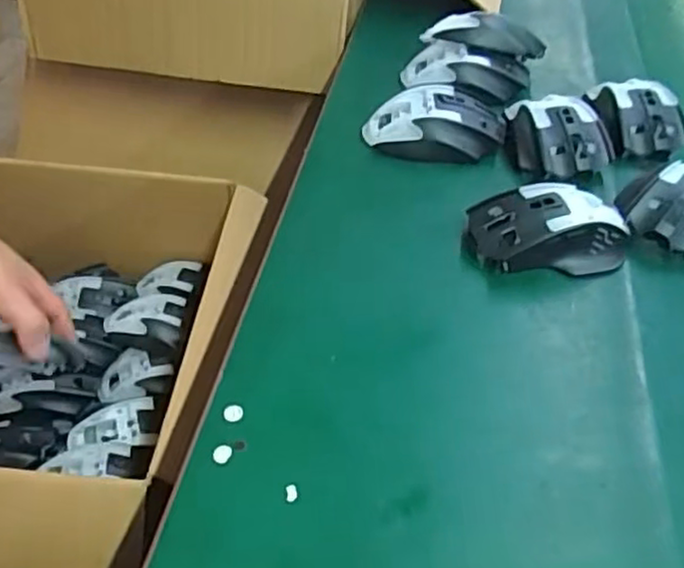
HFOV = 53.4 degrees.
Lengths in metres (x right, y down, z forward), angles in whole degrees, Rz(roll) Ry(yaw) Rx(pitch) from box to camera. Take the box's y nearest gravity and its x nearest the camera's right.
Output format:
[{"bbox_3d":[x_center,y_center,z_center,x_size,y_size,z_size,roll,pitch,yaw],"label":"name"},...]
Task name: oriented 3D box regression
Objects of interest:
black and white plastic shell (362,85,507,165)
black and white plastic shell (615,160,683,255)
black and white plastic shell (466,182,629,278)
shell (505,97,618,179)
[{"bbox_3d":[0.078,-0.134,0.570,0.117,0.039,0.061,9,45,5],"label":"black and white plastic shell"},{"bbox_3d":[0.242,-0.053,0.488,0.081,0.040,0.077,27,49,22],"label":"black and white plastic shell"},{"bbox_3d":[0.145,-0.039,0.476,0.110,0.040,0.061,4,44,1],"label":"black and white plastic shell"},{"bbox_3d":[0.178,-0.122,0.555,0.077,0.037,0.096,-1,45,-5],"label":"shell"}]

